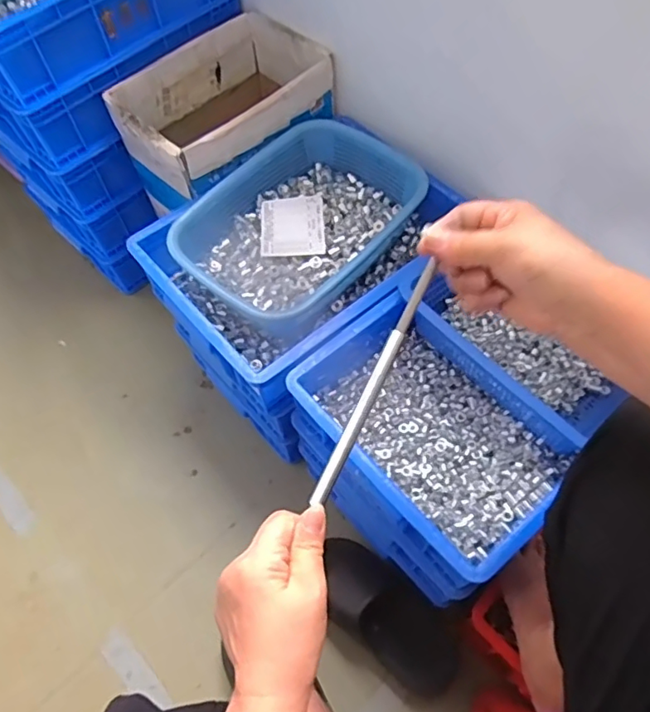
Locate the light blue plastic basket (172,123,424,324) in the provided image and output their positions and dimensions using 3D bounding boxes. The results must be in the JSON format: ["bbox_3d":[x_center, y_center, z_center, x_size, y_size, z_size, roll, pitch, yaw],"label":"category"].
[{"bbox_3d":[-0.044,-0.193,0.789,0.246,0.082,0.339,36,67,20],"label":"light blue plastic basket"}]

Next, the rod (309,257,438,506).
[{"bbox_3d":[0.036,0.019,0.390,0.009,0.008,0.187,26,88,14],"label":"rod"}]

